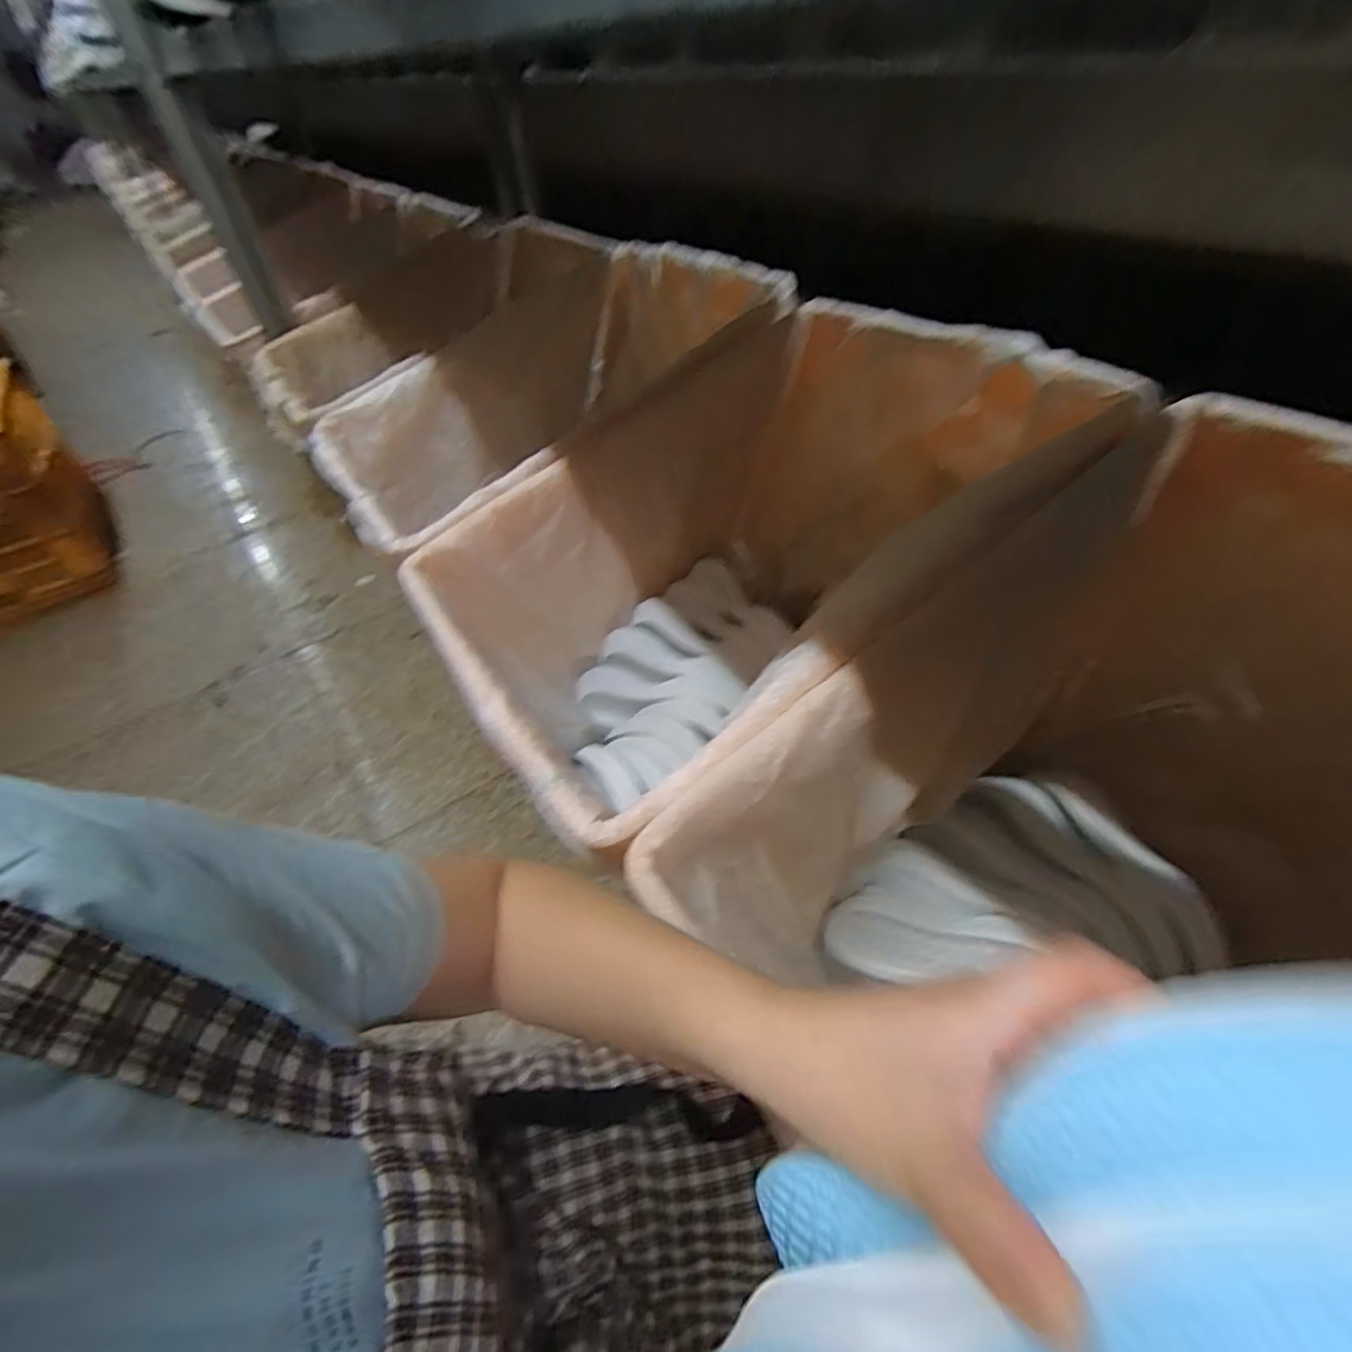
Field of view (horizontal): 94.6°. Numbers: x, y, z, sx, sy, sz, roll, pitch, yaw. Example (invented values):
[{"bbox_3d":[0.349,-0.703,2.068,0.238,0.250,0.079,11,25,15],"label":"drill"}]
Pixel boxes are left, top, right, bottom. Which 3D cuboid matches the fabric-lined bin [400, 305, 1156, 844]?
[{"bbox_3d":[0.061,-0.103,0.743,0.634,0.401,0.480,-31,53,-21],"label":"fabric-lined bin"}]

